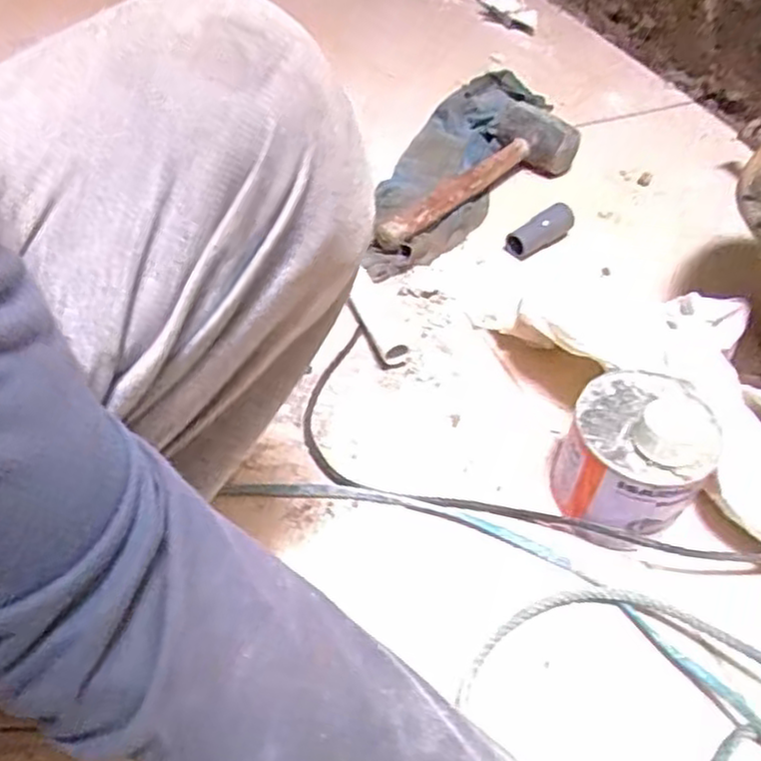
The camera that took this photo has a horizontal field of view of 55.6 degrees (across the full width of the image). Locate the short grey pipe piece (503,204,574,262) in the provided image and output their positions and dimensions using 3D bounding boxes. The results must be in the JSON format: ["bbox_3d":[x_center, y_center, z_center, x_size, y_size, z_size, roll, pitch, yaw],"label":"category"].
[{"bbox_3d":[0.168,-0.154,0.752,0.078,0.028,0.028,-29,56,-26],"label":"short grey pipe piece"}]

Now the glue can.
[{"bbox_3d":[0.181,0.054,0.524,0.095,0.106,0.097,2,48,-2],"label":"glue can"}]

